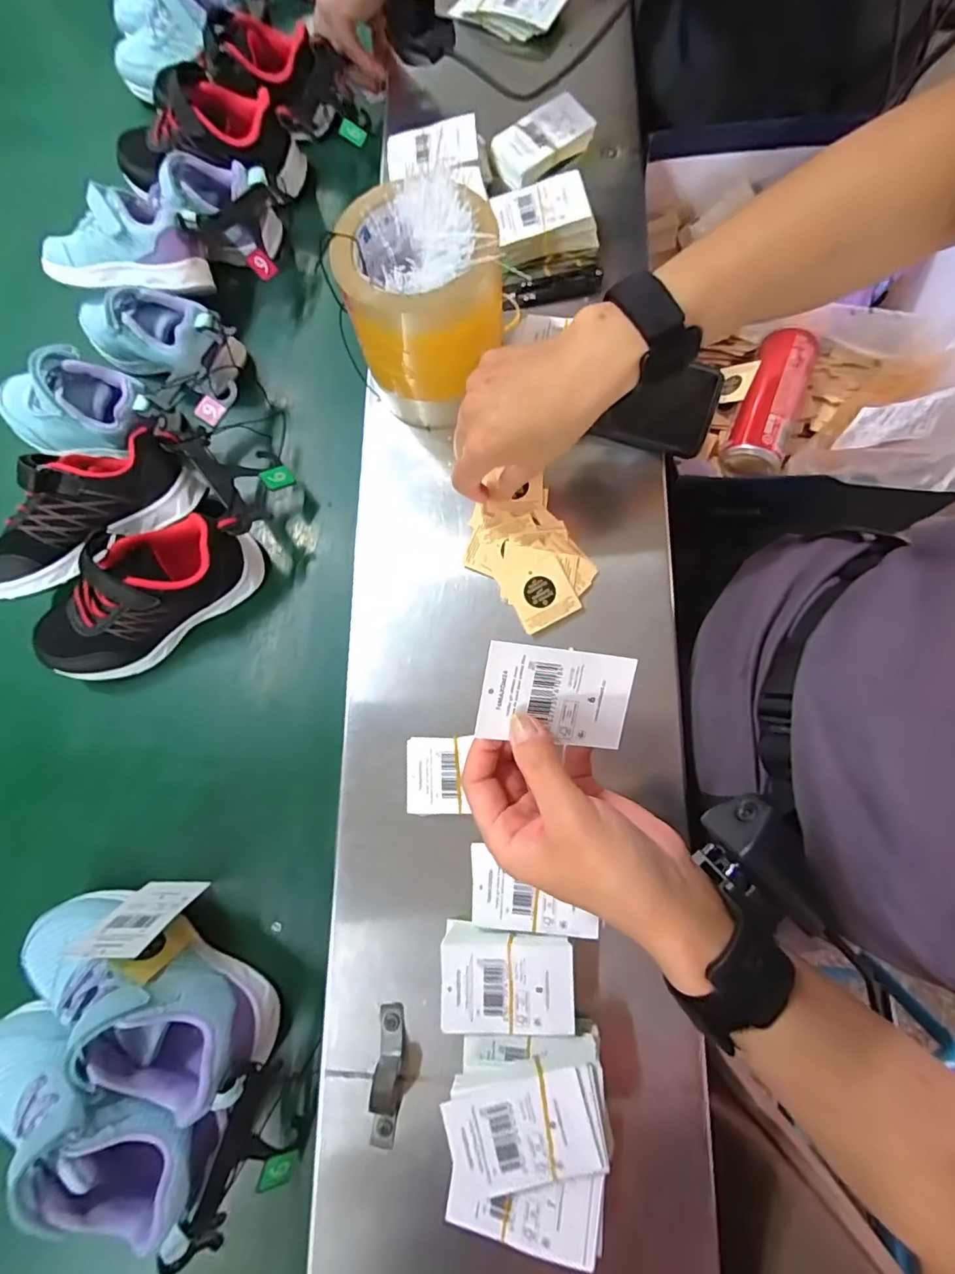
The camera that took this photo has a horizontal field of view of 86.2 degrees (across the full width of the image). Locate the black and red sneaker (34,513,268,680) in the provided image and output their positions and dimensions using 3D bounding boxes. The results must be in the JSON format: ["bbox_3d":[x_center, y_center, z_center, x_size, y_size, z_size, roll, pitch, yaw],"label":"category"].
[{"bbox_3d":[-0.254,-0.036,0.390,0.172,0.072,0.062,-34,75,-8],"label":"black and red sneaker"}]

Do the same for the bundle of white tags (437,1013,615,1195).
[{"bbox_3d":[0.028,0.263,0.281,0.088,0.010,0.062,-6,73,0],"label":"bundle of white tags"}]

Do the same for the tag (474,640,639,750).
[{"bbox_3d":[0.040,0.029,0.253,0.077,0.004,0.047,8,100,-14],"label":"tag"}]

